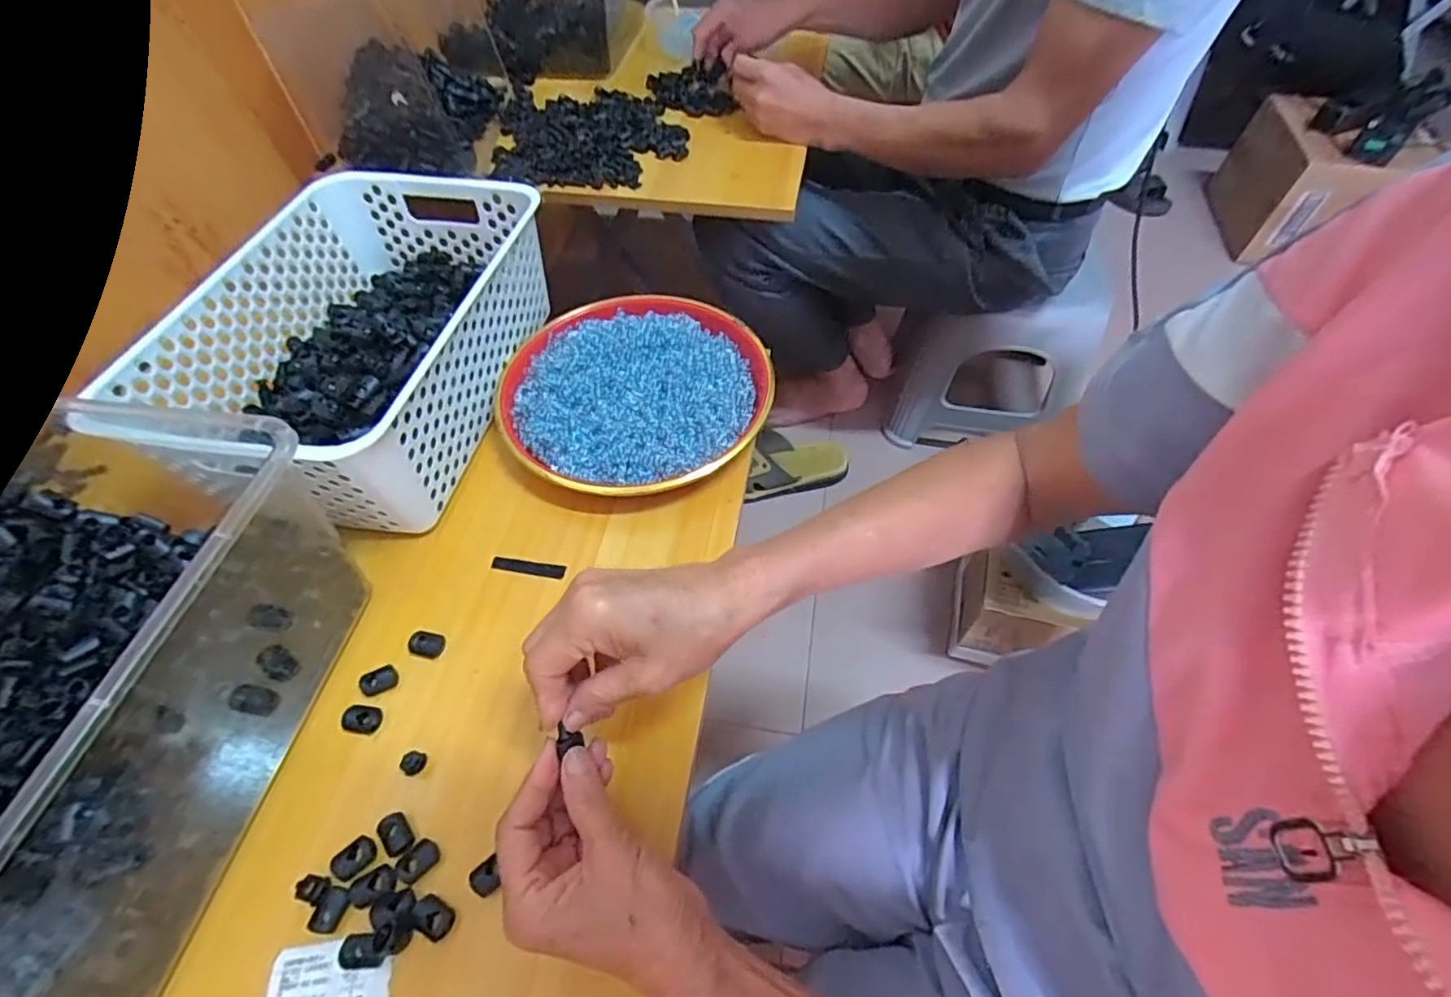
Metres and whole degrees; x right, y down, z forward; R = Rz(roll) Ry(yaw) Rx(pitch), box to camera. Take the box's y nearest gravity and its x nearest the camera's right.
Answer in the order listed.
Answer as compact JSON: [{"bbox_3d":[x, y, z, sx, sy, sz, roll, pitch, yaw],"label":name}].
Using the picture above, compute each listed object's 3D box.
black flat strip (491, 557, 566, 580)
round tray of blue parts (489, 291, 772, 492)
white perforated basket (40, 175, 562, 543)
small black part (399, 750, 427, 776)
[{"bbox_3d":[-0.140,0.048,0.434,0.052,0.004,0.010,8,56,6],"label":"black flat strip"},{"bbox_3d":[-0.072,-0.087,0.507,0.204,0.033,0.211,0,56,0],"label":"round tray of blue parts"},{"bbox_3d":[-0.280,-0.124,0.488,0.204,0.107,0.302,10,57,7],"label":"white perforated basket"},{"bbox_3d":[-0.180,0.153,0.354,0.011,0.009,0.013,19,58,13],"label":"small black part"}]

